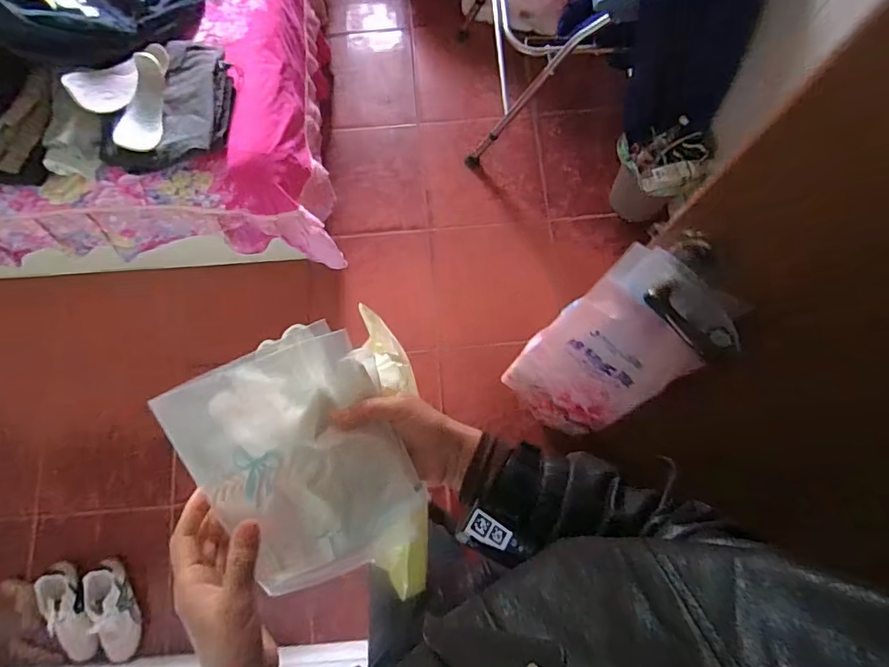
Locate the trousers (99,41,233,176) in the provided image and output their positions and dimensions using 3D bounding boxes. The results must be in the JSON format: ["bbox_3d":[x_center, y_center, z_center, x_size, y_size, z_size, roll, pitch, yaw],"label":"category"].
[{"bbox_3d":[-0.601,-0.513,1.093,0.250,0.053,0.316,2,76,1],"label":"trousers"}]

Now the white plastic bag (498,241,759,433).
[{"bbox_3d":[0.206,0.039,0.666,0.051,0.425,0.165,-35,78,-31],"label":"white plastic bag"}]

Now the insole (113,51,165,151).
[{"bbox_3d":[-0.651,-0.499,1.061,0.094,0.050,0.207,-5,76,-1],"label":"insole"}]

